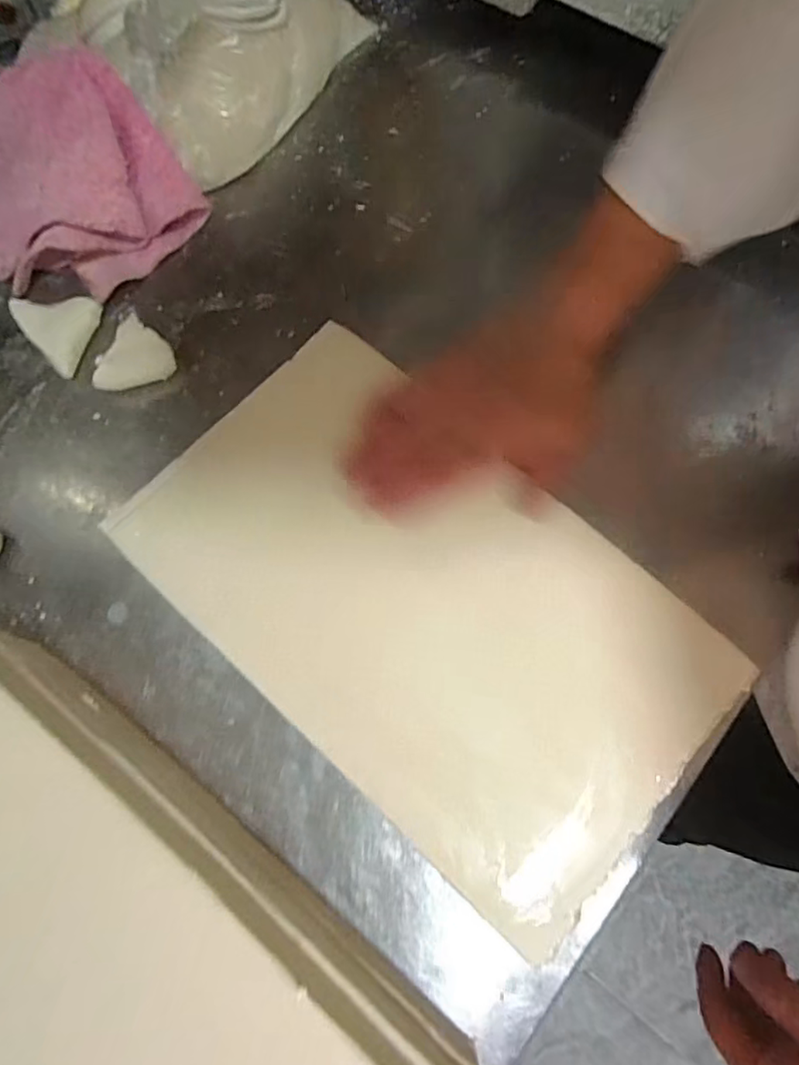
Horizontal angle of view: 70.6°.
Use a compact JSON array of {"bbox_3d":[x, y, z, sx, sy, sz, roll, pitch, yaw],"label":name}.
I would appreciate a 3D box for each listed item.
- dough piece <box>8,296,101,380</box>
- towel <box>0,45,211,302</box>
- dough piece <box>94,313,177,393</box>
[{"bbox_3d":[-0.224,-0.130,0.363,0.049,0.018,0.051,18,78,3],"label":"dough piece"},{"bbox_3d":[-0.234,-0.238,0.372,0.149,0.056,0.161,-39,81,-9],"label":"towel"},{"bbox_3d":[-0.165,-0.106,0.360,0.035,0.024,0.047,25,78,5],"label":"dough piece"}]

